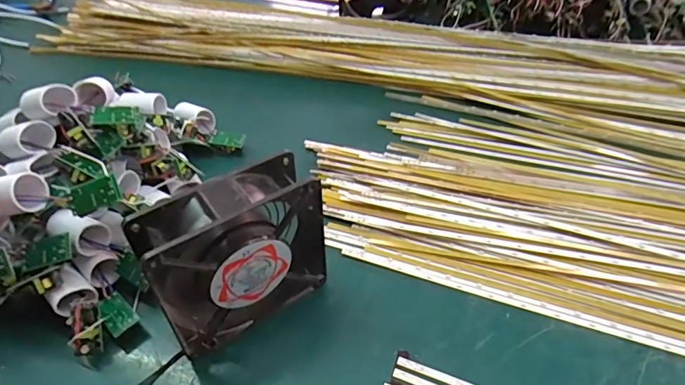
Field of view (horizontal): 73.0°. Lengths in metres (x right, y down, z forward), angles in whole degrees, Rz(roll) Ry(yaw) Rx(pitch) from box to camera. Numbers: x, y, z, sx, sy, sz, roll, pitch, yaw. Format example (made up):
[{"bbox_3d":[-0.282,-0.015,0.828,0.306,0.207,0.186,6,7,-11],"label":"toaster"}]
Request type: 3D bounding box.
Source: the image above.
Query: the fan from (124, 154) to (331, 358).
[{"bbox_3d":[-0.071,0.045,0.327,0.117,0.122,0.039,-26,49,-24],"label":"fan"}]

